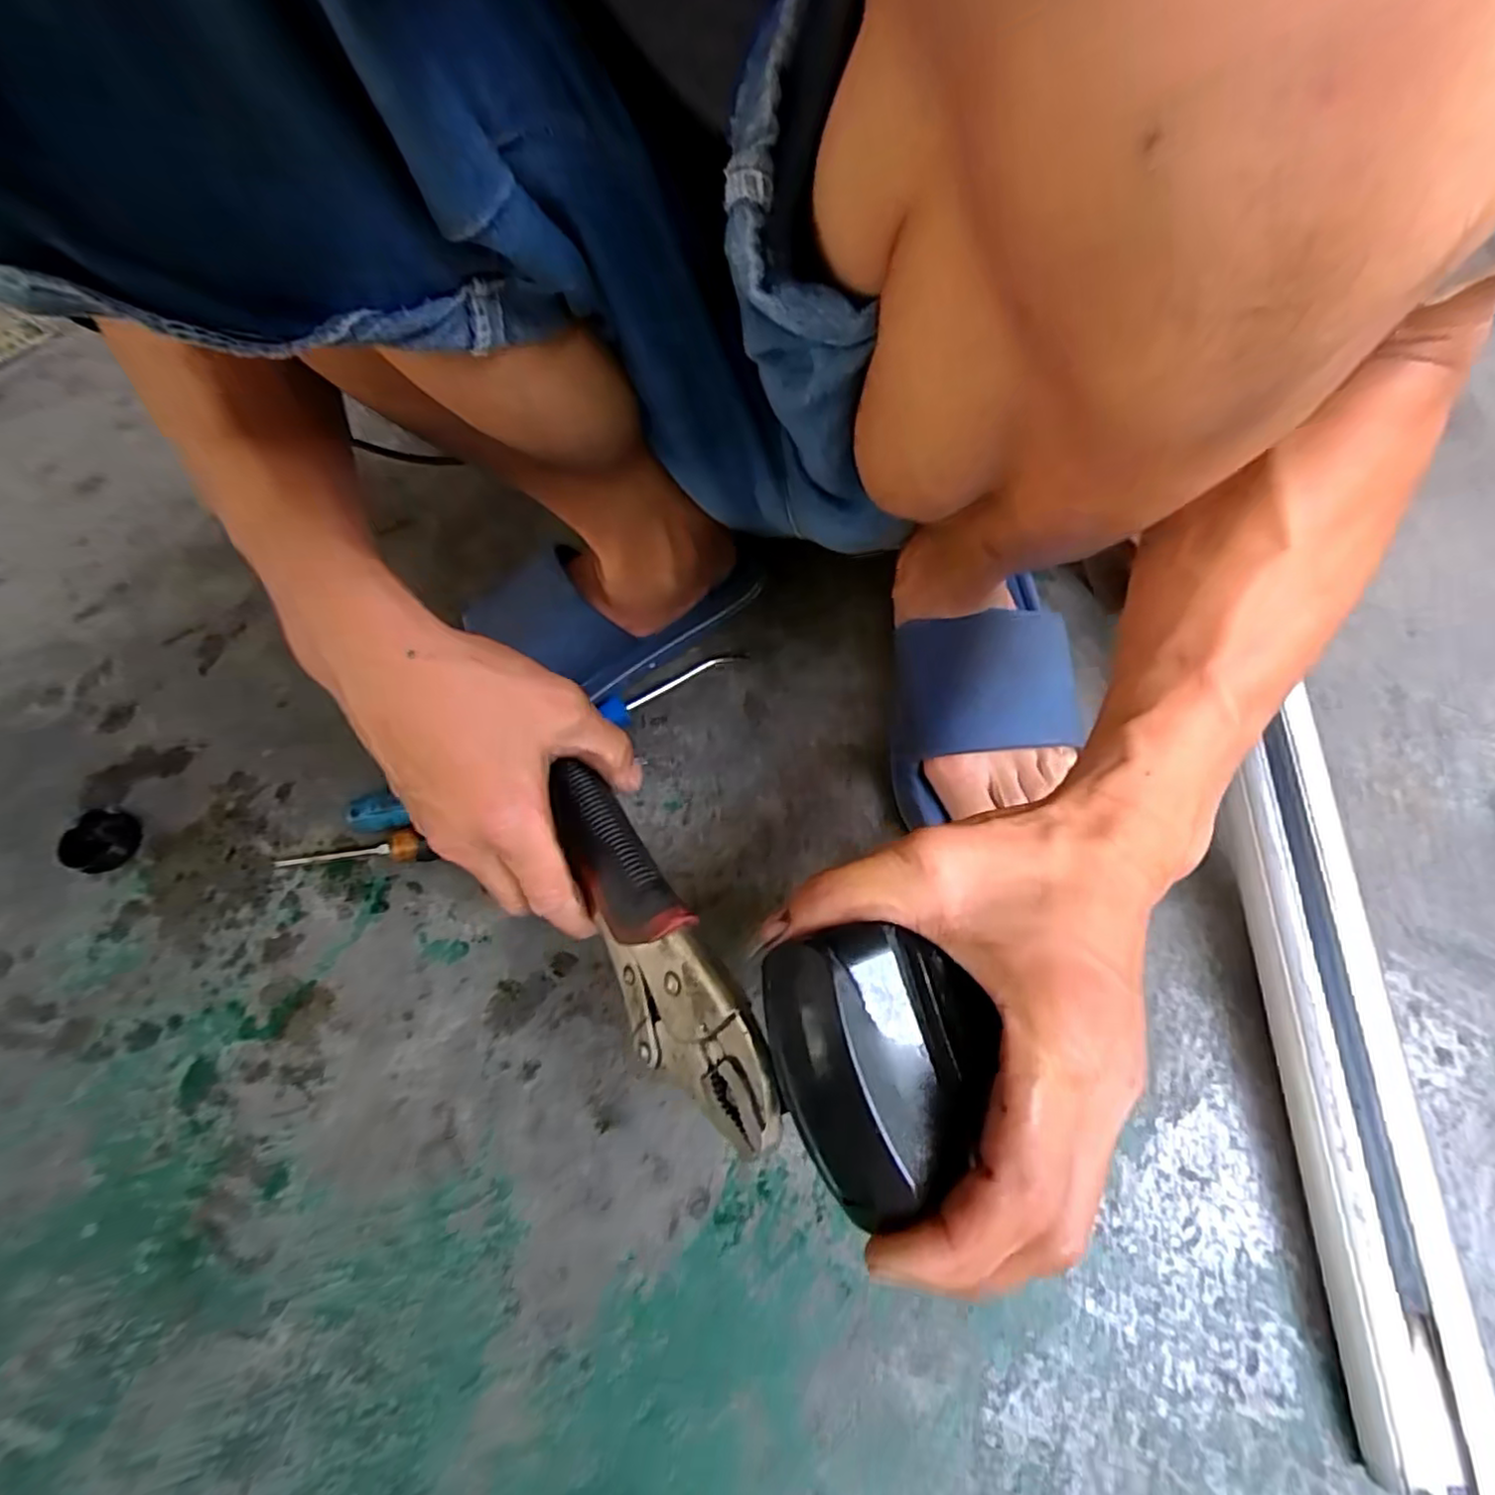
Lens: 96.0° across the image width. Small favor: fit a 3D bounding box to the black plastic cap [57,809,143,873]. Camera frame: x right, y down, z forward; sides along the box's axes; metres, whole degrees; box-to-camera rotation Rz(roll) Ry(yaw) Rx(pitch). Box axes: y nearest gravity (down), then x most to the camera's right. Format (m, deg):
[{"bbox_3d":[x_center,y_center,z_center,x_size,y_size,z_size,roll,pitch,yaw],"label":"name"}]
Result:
[{"bbox_3d":[-0.460,0.067,0.479,0.036,0.025,0.043,14,64,13],"label":"black plastic cap"}]

